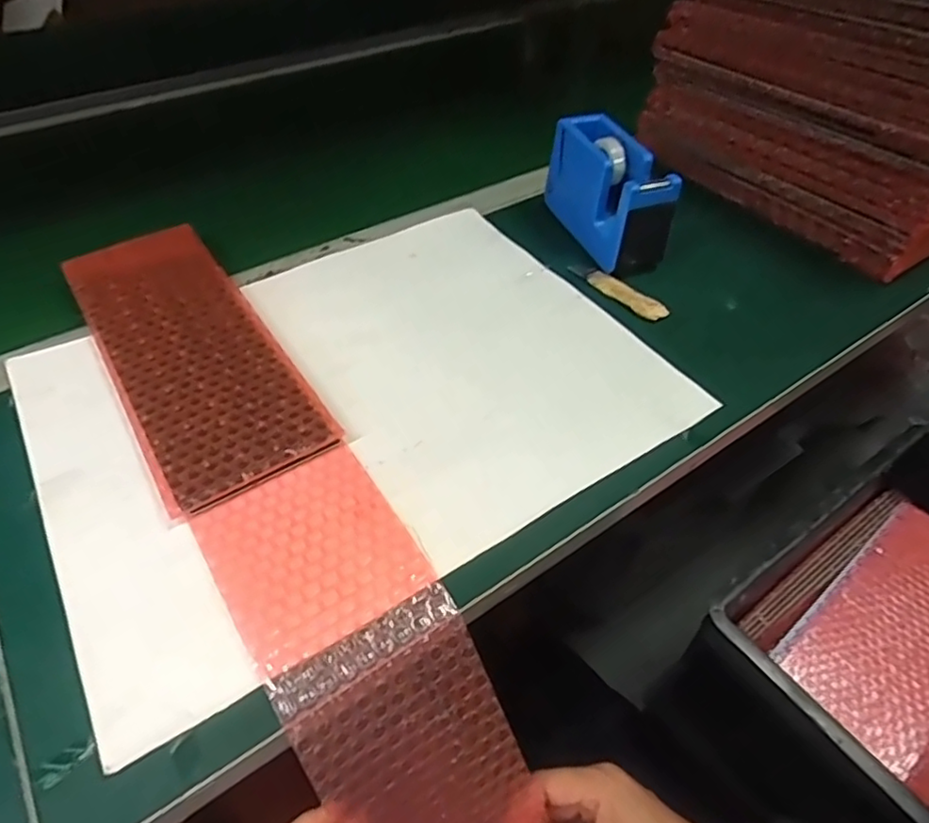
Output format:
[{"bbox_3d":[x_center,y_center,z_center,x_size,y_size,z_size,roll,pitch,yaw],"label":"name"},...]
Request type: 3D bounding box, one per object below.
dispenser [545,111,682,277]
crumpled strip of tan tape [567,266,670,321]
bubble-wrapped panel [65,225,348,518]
[{"bbox_3d":[0.118,-0.178,0.514,0.046,0.080,0.136,-15,49,-14],"label":"dispenser"},{"bbox_3d":[0.121,-0.096,0.487,0.021,0.007,0.087,-33,56,-27],"label":"crumpled strip of tan tape"},{"bbox_3d":[-0.194,-0.047,0.433,0.103,0.012,0.279,-27,53,-23],"label":"bubble-wrapped panel"}]

